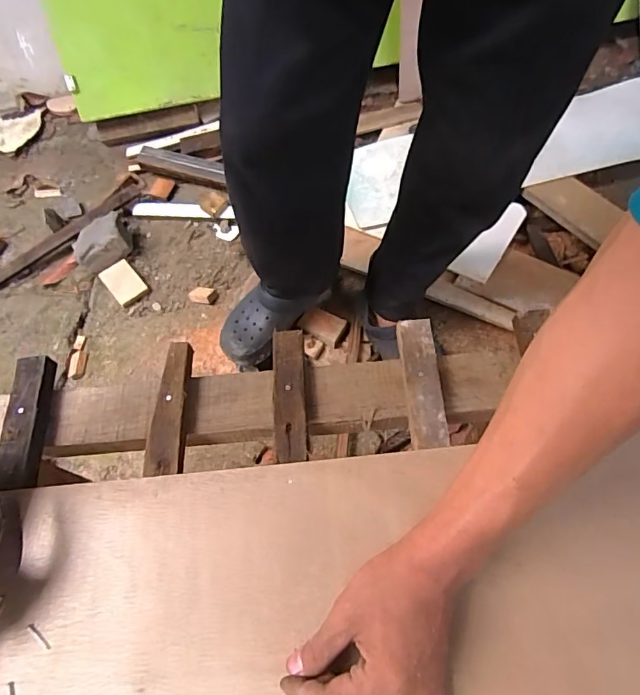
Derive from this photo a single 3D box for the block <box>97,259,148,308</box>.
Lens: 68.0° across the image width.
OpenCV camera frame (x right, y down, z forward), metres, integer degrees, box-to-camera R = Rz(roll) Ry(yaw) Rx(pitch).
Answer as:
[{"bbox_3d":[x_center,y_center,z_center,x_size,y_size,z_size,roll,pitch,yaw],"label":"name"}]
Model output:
[{"bbox_3d":[-0.493,-0.162,1.195,0.080,0.024,0.120,-39,68,-15],"label":"block"}]

